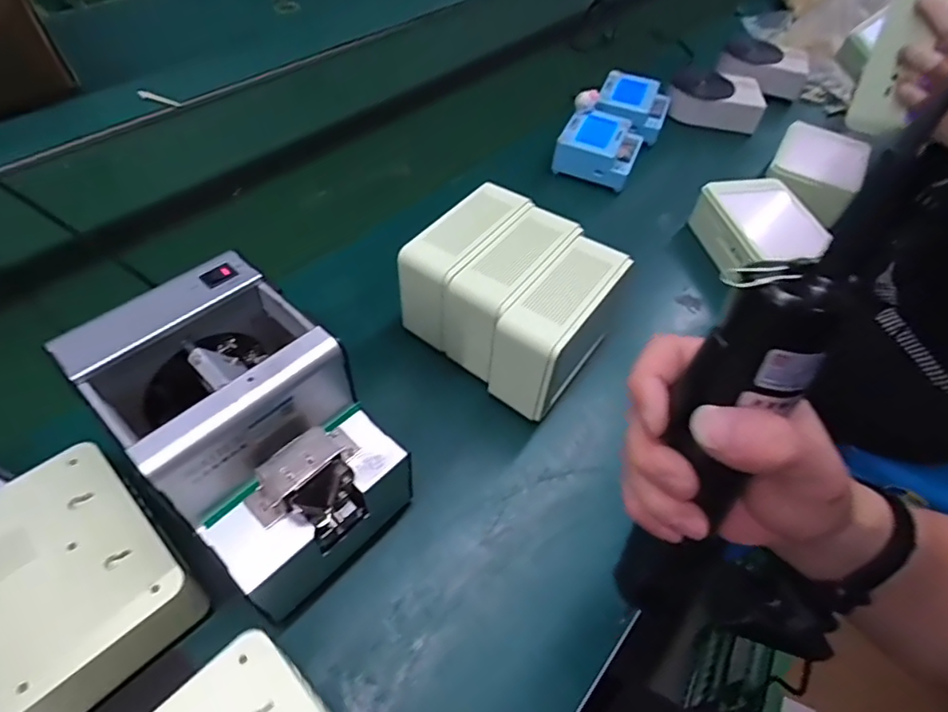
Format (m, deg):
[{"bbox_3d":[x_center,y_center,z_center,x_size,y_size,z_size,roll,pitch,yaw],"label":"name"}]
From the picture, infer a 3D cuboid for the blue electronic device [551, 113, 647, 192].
[{"bbox_3d":[0.171,-0.280,0.710,0.102,0.047,0.110,24,54,14],"label":"blue electronic device"}]

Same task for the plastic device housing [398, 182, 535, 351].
[{"bbox_3d":[-0.008,-0.089,0.502,0.059,0.094,0.137,31,56,19],"label":"plastic device housing"}]

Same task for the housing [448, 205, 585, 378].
[{"bbox_3d":[0.035,-0.056,0.483,0.054,0.103,0.132,32,56,19],"label":"housing"}]

